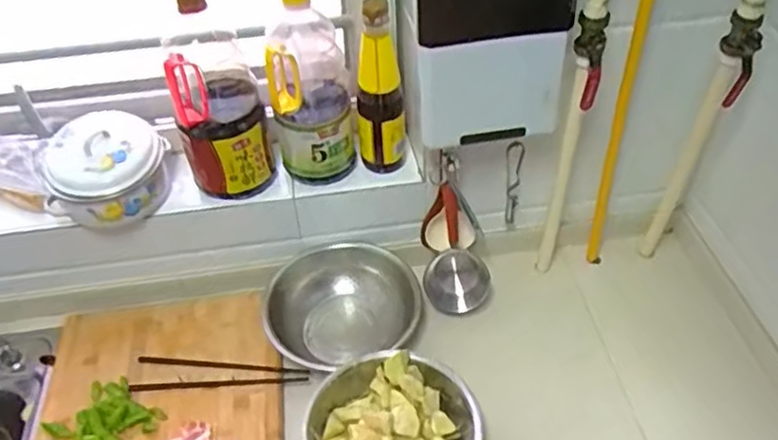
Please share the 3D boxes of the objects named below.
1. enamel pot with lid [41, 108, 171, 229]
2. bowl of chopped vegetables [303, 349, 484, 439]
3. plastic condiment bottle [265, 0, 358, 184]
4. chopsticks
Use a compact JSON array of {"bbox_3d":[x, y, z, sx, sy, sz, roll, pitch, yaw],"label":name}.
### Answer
[{"bbox_3d":[-0.392,-0.060,0.939,0.163,0.122,0.147,-25,49,-20],"label":"enamel pot with lid"},{"bbox_3d":[0.003,0.265,0.823,0.201,0.080,0.208,-2,45,2],"label":"bowl of chopped vegetables"},{"bbox_3d":[-0.107,-0.184,0.902,0.106,0.283,0.104,-14,46,-10],"label":"plastic condiment bottle"},{"bbox_3d":[-0.236,0.212,0.939,0.244,0.015,0.055,-3,45,1],"label":"chopsticks"}]

